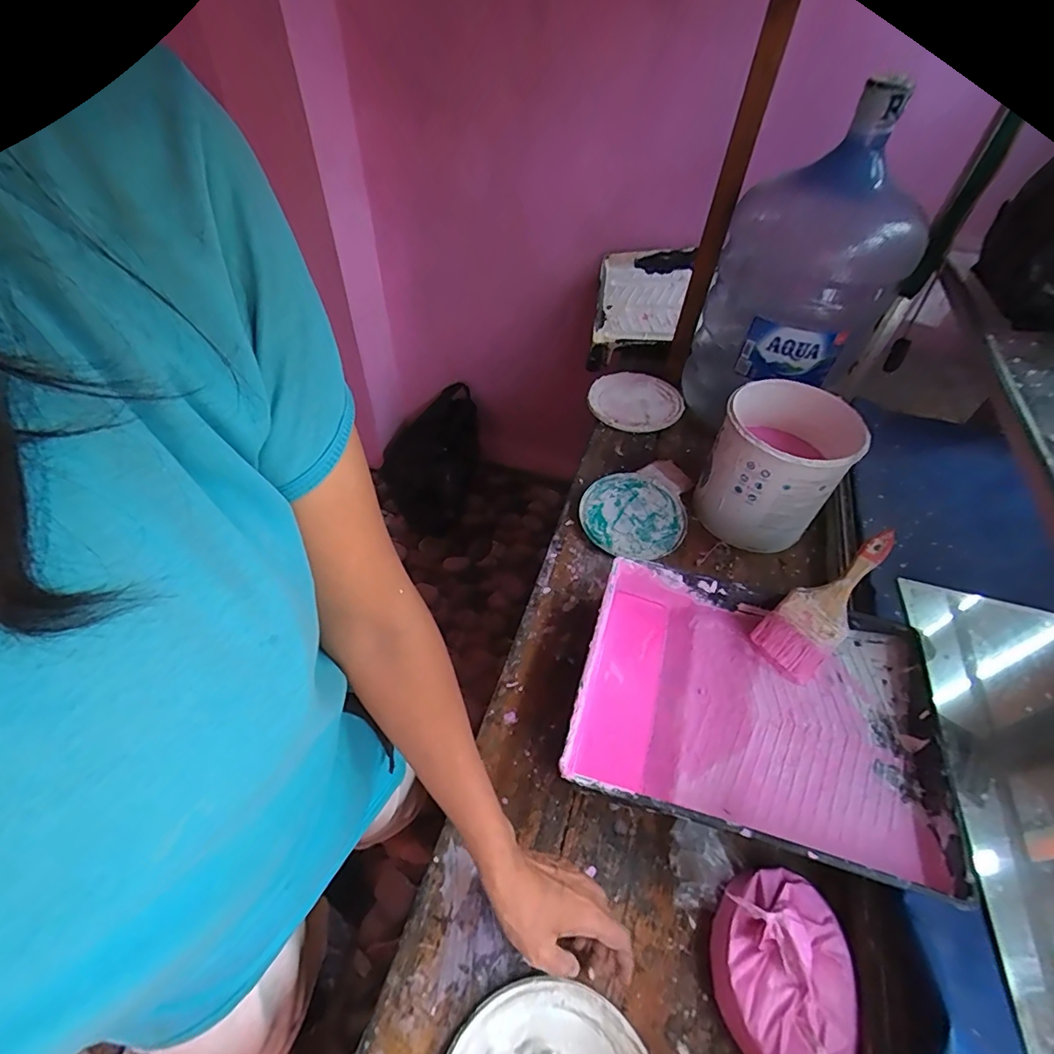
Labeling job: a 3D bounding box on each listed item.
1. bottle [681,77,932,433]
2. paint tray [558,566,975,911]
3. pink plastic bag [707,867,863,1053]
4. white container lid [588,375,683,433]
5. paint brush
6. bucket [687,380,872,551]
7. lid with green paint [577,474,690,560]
[{"bbox_3d":[0.421,-0.379,0.818,0.237,0.452,0.276,20,51,14],"label":"bottle"},{"bbox_3d":[0.236,0.200,0.565,0.352,0.086,0.276,15,51,10],"label":"paint tray"},{"bbox_3d":[0.222,0.386,0.424,0.116,0.057,0.165,-5,50,-7],"label":"pink plastic bag"},{"bbox_3d":[0.204,-0.245,0.984,0.157,0.018,0.168,1,49,-2],"label":"white container lid"},{"bbox_3d":[0.347,0.085,0.589,0.195,0.025,0.072,-46,62,-3],"label":"paint brush"},{"bbox_3d":[0.355,-0.086,0.749,0.168,0.181,0.172,1,50,-2],"label":"bucket"},{"bbox_3d":[0.163,-0.017,0.788,0.152,0.023,0.155,1,50,-2],"label":"lid with green paint"}]

